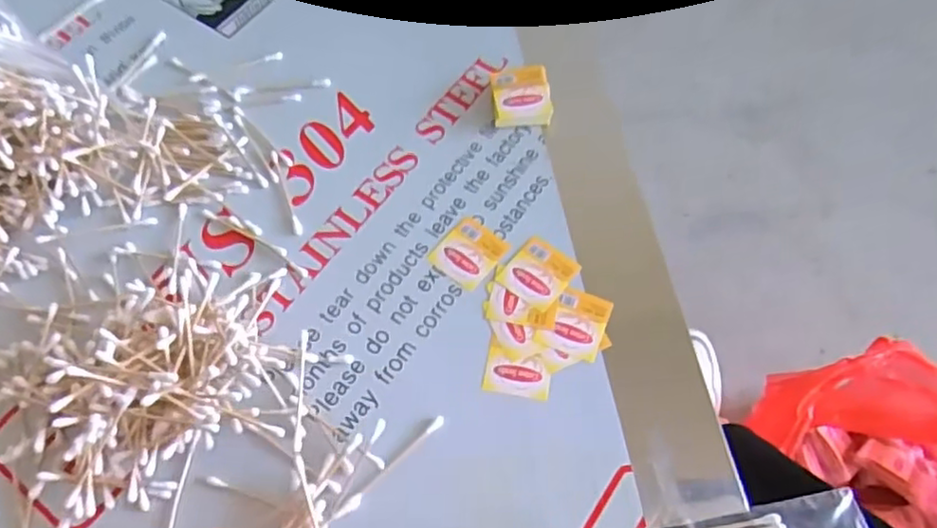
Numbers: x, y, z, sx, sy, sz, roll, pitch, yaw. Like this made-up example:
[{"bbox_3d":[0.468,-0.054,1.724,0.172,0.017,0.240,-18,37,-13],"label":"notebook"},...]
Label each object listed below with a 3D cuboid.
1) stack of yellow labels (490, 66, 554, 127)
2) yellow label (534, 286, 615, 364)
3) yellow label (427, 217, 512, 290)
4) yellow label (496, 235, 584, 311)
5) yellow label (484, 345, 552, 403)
[{"bbox_3d":[0.039,-0.123,0.485,0.042,0.020,0.043,-5,61,0],"label":"stack of yellow labels"},{"bbox_3d":[0.067,0.036,0.411,0.037,0.004,0.043,20,64,13],"label":"yellow label"},{"bbox_3d":[0.000,-0.008,0.437,0.041,0.004,0.045,32,68,18],"label":"yellow label"},{"bbox_3d":[0.046,0.005,0.428,0.039,0.004,0.044,34,68,19],"label":"yellow label"},{"bbox_3d":[0.030,0.066,0.398,0.040,0.004,0.029,8,62,7],"label":"yellow label"}]

